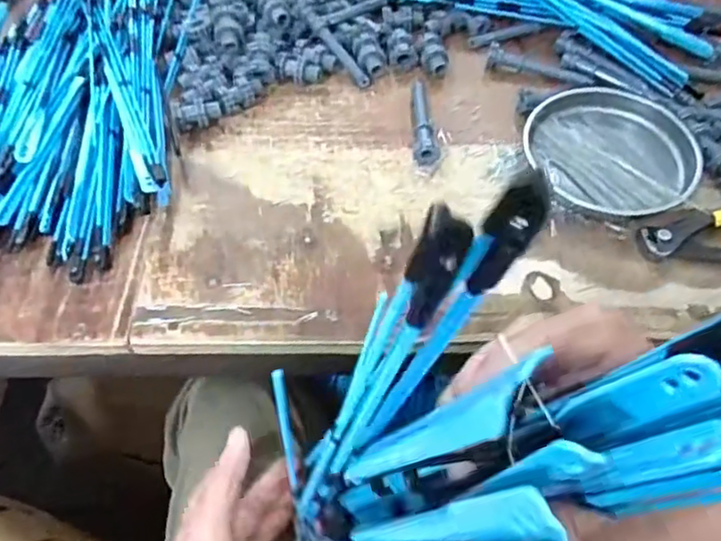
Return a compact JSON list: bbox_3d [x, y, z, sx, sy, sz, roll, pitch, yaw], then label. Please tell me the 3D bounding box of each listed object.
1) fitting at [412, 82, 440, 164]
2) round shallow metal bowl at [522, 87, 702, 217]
[{"bbox_3d":[0.051,-0.124,0.527,0.017,0.018,0.093,-1,56,-2],"label":"fitting"},{"bbox_3d":[0.200,-0.095,0.510,0.122,0.018,0.128,1,56,-1],"label":"round shallow metal bowl"}]

